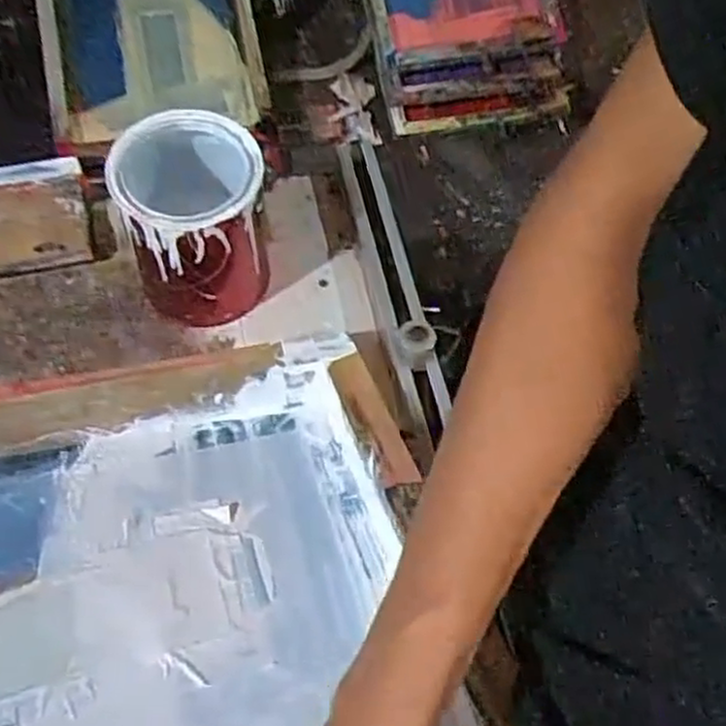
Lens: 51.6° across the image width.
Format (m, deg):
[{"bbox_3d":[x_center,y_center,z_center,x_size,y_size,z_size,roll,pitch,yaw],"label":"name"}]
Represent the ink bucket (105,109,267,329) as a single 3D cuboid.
[{"bbox_3d":[-0.130,-0.107,0.594,0.102,0.139,0.103,2,61,-4],"label":"ink bucket"}]

